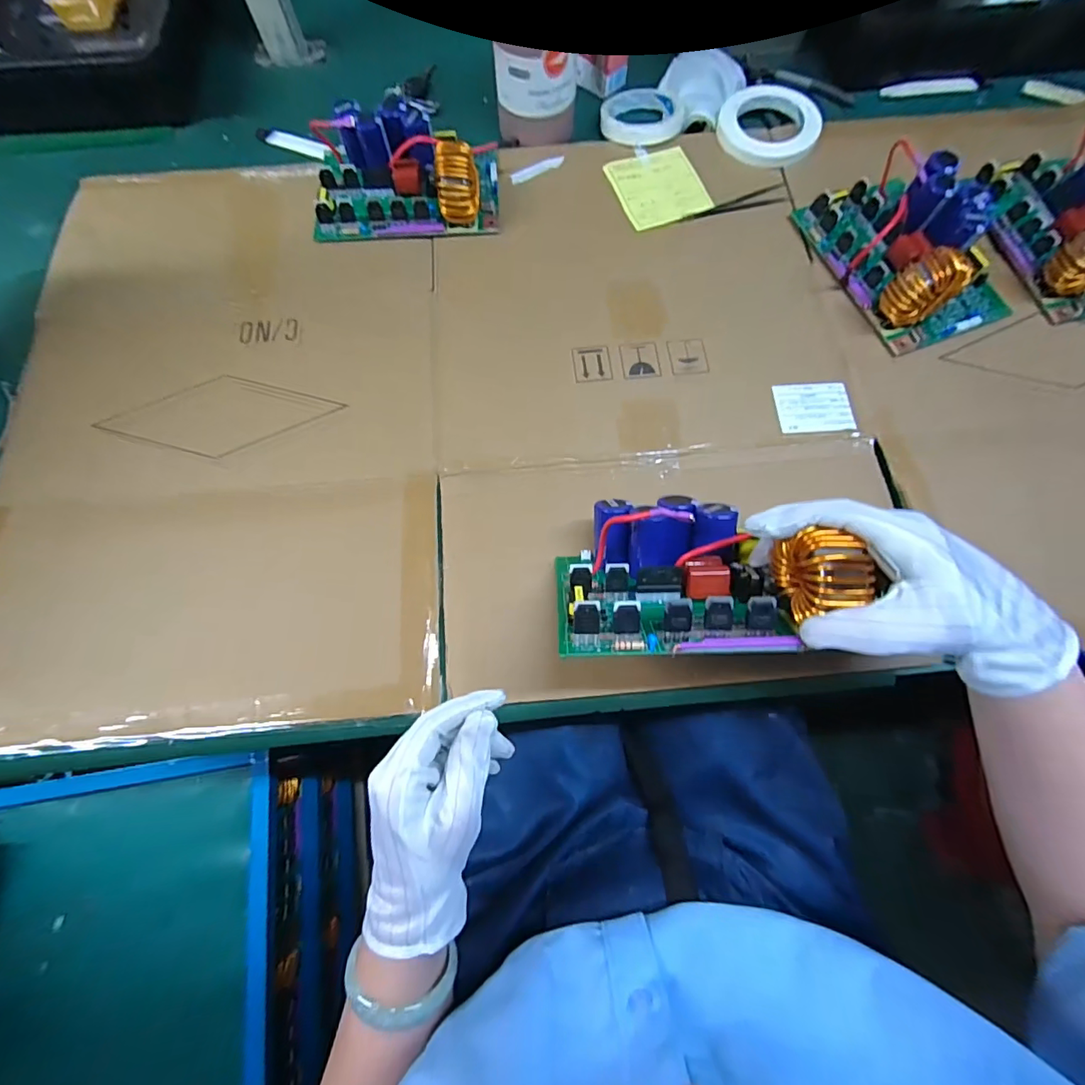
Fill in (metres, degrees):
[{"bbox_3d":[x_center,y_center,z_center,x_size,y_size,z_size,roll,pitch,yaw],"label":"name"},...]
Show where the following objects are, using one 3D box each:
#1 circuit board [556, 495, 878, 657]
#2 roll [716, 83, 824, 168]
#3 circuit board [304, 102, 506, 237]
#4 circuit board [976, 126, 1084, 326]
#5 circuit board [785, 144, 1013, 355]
[{"bbox_3d":[0.108,0.012,0.344,0.190,0.146,0.075,-1,105,4],"label":"circuit board"},{"bbox_3d":[0.259,-0.478,0.561,0.111,0.016,0.108,0,73,1],"label":"roll"},{"bbox_3d":[-0.146,-0.394,0.520,0.192,0.061,0.122,-2,73,0],"label":"circuit board"},{"bbox_3d":[0.541,-0.322,0.483,0.130,0.063,0.189,-13,74,-3],"label":"circuit board"},{"bbox_3d":[0.360,-0.292,0.478,0.129,0.065,0.194,-24,75,-6],"label":"circuit board"}]

